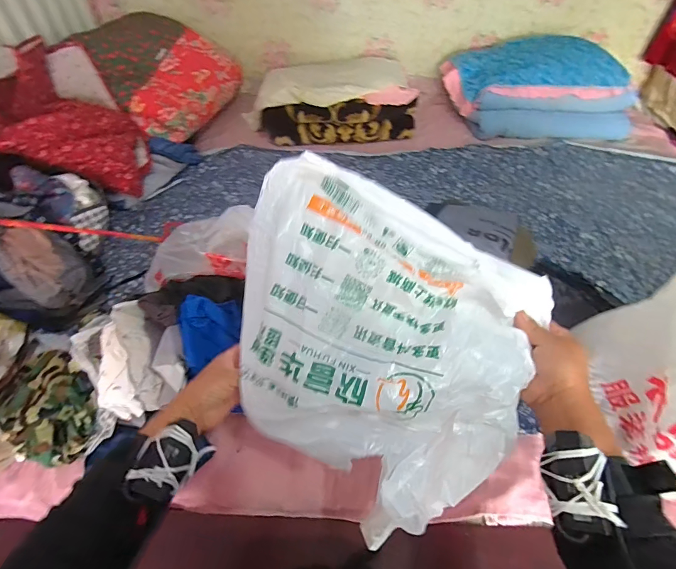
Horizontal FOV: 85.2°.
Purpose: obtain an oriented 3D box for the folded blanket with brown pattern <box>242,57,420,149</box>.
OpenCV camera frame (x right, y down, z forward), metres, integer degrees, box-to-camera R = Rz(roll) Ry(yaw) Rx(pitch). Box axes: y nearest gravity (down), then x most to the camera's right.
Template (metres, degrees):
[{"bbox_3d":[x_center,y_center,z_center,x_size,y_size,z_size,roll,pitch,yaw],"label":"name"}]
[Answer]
[{"bbox_3d":[-0.043,-0.726,1.478,0.661,0.199,0.324,-5,47,-2],"label":"folded blanket with brown pattern"}]

